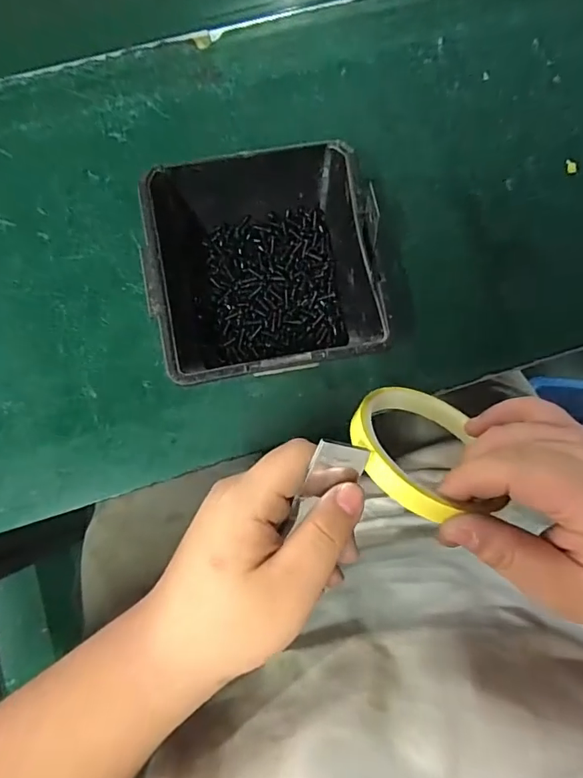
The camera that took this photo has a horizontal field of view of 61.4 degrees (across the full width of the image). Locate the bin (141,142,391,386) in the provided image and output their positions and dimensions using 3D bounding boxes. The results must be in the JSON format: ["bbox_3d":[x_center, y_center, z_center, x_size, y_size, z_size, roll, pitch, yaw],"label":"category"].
[{"bbox_3d":[-0.017,-0.070,0.285,0.119,0.065,0.132,-11,82,-4],"label":"bin"}]

